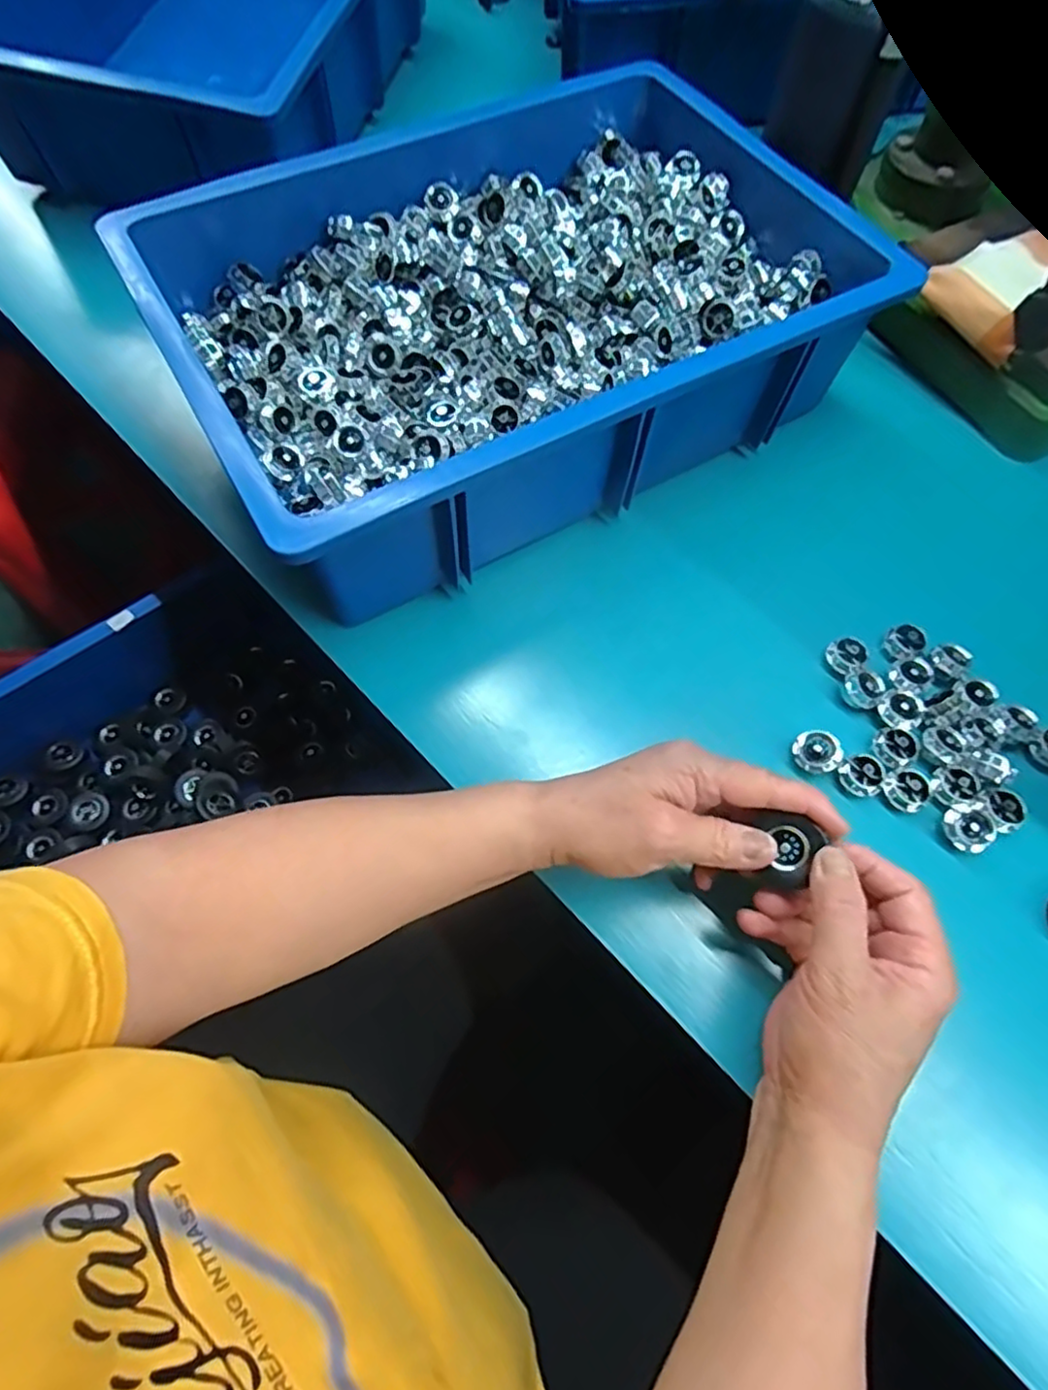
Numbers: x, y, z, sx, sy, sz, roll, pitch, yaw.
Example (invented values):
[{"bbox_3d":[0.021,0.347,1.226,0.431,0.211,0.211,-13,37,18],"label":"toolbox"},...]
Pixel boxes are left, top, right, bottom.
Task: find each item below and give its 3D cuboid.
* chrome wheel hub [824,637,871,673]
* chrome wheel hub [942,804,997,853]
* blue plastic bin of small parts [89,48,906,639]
[{"bbox_3d":[0.200,-0.026,0.416,0.022,0.008,0.022,0,66,0],"label":"chrome wheel hub"},{"bbox_3d":[0.245,0.074,0.371,0.020,0.016,0.025,-15,67,-6],"label":"chrome wheel hub"},{"bbox_3d":[-0.007,-0.275,0.463,0.451,0.107,0.325,-30,69,-12],"label":"blue plastic bin of small parts"}]

